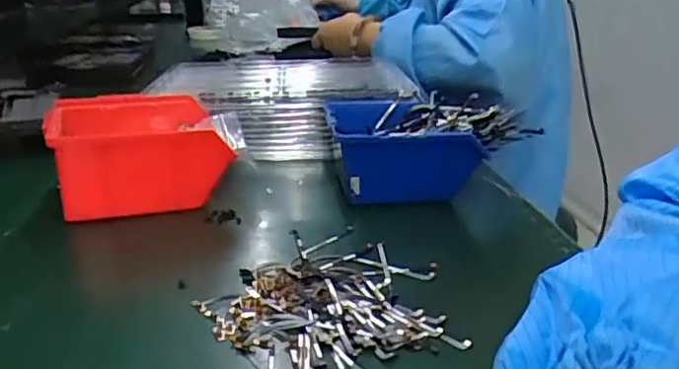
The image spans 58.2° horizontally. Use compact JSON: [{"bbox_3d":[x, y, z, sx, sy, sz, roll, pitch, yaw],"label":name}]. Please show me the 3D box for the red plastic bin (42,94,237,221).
[{"bbox_3d":[-0.163,-0.025,0.505,0.127,0.073,0.129,-7,22,-19],"label":"red plastic bin"}]

